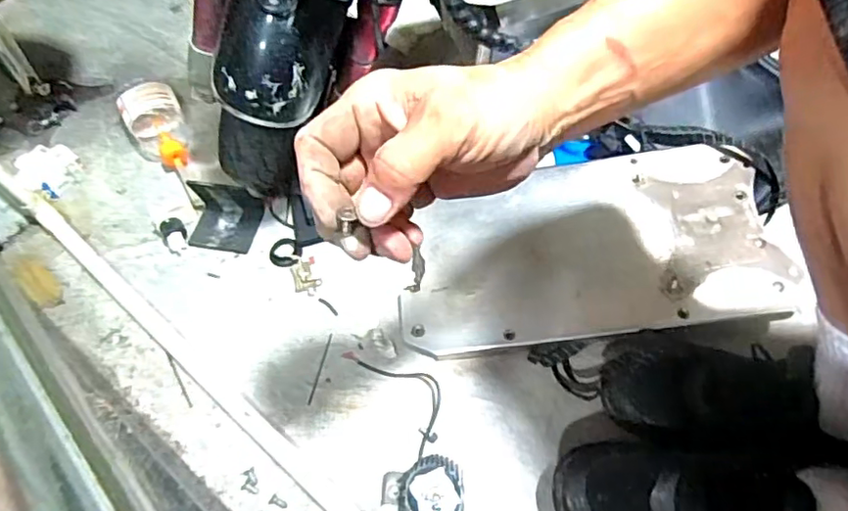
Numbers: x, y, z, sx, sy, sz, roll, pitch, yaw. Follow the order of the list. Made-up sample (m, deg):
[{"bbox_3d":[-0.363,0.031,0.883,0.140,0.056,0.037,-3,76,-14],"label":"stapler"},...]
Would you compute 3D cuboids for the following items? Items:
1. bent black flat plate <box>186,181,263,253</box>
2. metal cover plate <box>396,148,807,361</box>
[{"bbox_3d":[-0.256,-0.050,0.727,0.090,0.054,0.069,7,59,8],"label":"bent black flat plate"},{"bbox_3d":[0.180,-0.013,0.666,0.408,0.011,0.218,-8,62,5],"label":"metal cover plate"}]

